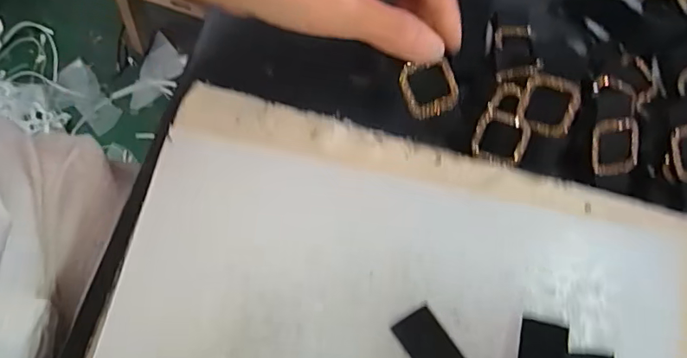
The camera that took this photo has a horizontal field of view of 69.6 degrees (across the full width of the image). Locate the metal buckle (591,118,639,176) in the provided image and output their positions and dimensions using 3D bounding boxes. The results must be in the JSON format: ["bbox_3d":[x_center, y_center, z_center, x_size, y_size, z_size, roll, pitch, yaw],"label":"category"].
[{"bbox_3d":[0.151,-0.018,0.273,0.029,0.004,0.031,1,99,-12],"label":"metal buckle"}]

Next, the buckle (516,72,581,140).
[{"bbox_3d":[0.109,-0.039,0.264,0.029,0.004,0.030,19,103,13],"label":"buckle"}]

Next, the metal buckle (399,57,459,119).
[{"bbox_3d":[0.047,-0.049,0.269,0.028,0.032,0.004,-16,32,18],"label":"metal buckle"}]

